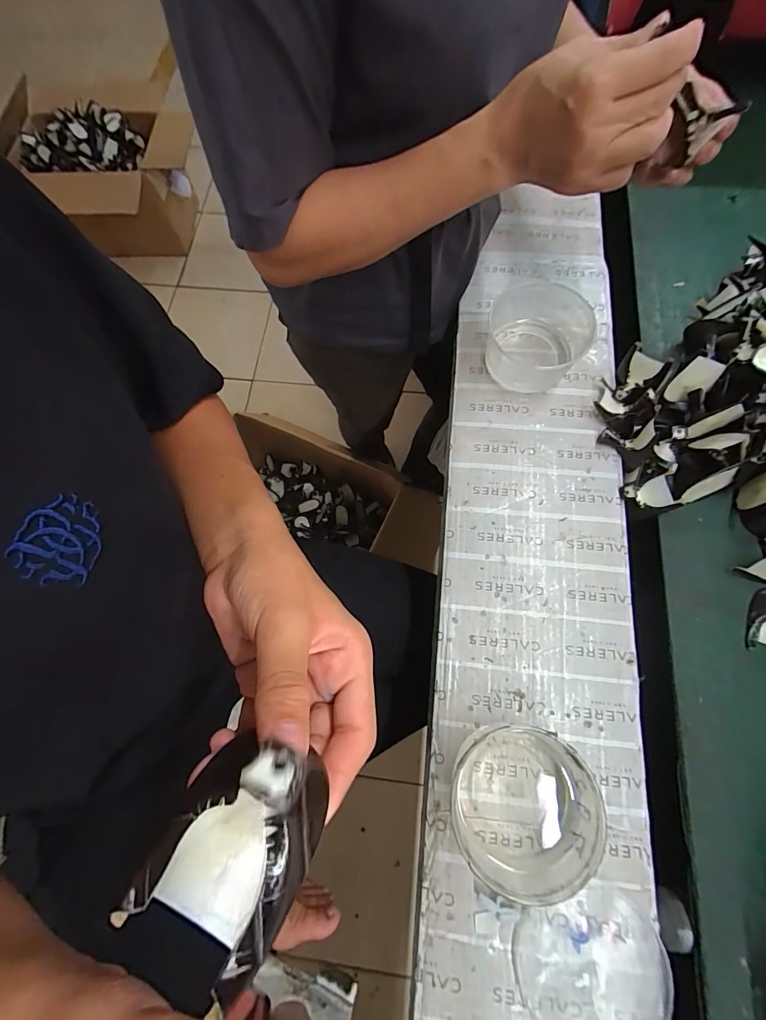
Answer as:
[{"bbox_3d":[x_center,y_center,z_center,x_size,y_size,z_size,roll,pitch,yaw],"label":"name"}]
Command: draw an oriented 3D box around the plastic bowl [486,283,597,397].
[{"bbox_3d":[0.184,-0.200,0.491,0.116,0.061,0.109,5,72,4],"label":"plastic bowl"}]

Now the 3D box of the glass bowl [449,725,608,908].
[{"bbox_3d":[0.113,0.246,0.348,0.112,0.062,0.104,-1,72,2],"label":"glass bowl"}]

